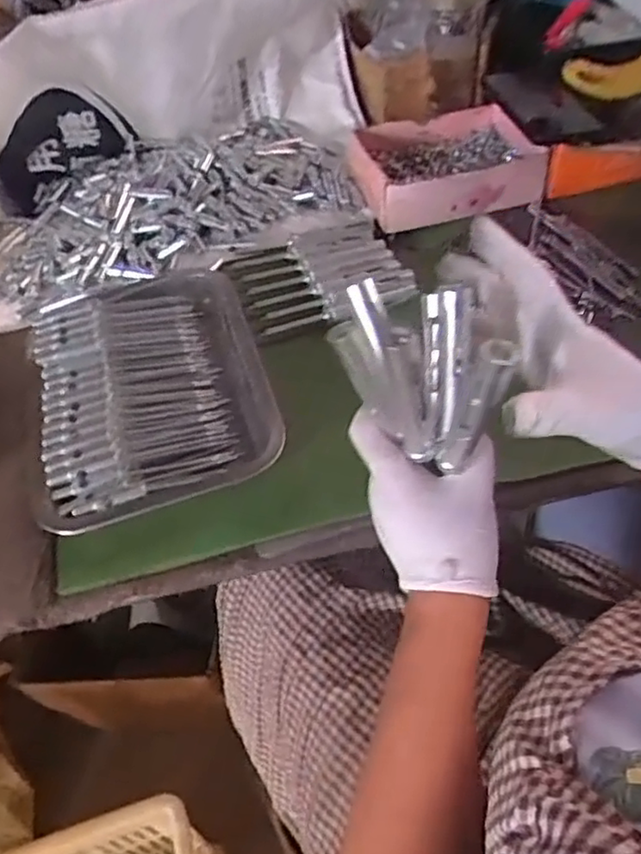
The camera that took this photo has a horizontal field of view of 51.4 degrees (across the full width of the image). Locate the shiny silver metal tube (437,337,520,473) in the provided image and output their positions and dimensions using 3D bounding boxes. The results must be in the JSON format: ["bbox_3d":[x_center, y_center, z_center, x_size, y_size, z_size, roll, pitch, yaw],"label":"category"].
[{"bbox_3d":[0.079,-0.008,0.343,0.016,0.085,0.015,2,50,-10],"label":"shiny silver metal tube"}]

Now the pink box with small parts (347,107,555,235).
[{"bbox_3d":[0.127,-0.274,0.688,0.171,0.051,0.136,-14,51,-5],"label":"pink box with small parts"}]

